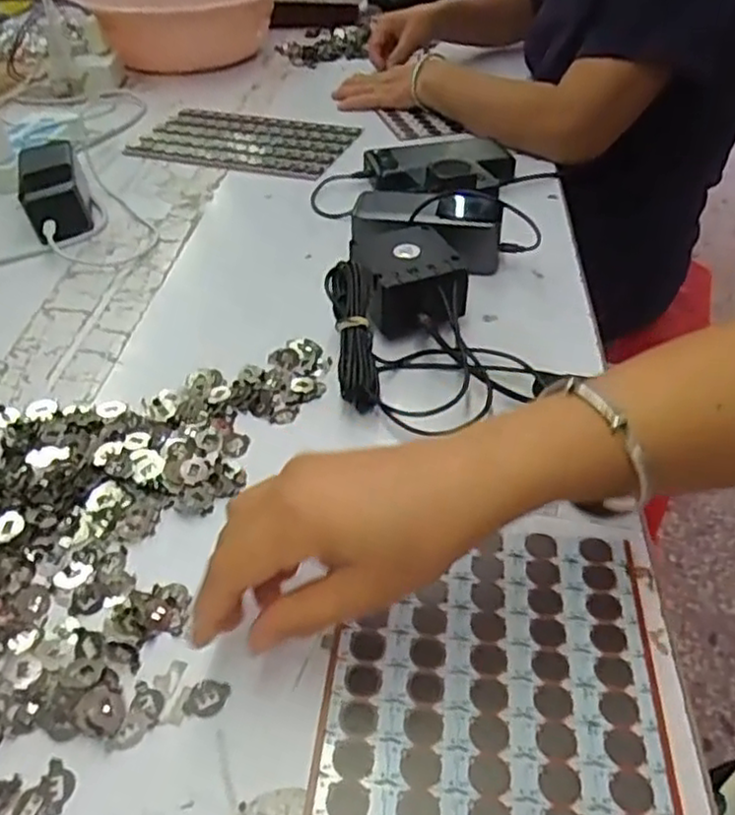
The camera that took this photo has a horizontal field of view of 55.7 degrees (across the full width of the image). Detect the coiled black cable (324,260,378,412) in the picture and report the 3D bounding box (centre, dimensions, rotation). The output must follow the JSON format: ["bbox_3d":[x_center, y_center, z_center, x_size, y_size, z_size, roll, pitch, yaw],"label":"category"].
[{"bbox_3d":[-0.010,-0.051,0.492,0.028,0.023,0.111,-5,66,-6],"label":"coiled black cable"}]

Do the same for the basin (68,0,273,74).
[{"bbox_3d":[-0.312,-0.663,1.168,0.305,0.096,0.305,1,42,-1],"label":"basin"}]

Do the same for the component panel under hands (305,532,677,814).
[{"bbox_3d":[0.054,0.156,0.309,0.151,0.007,0.243,6,42,5],"label":"component panel under hands"}]

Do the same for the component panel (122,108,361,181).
[{"bbox_3d":[-0.154,-0.335,0.867,0.262,0.007,0.168,14,43,14],"label":"component panel"}]

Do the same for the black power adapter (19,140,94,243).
[{"bbox_3d":[-0.311,-0.216,0.693,0.060,0.050,0.139,-16,45,-18],"label":"black power adapter"}]

